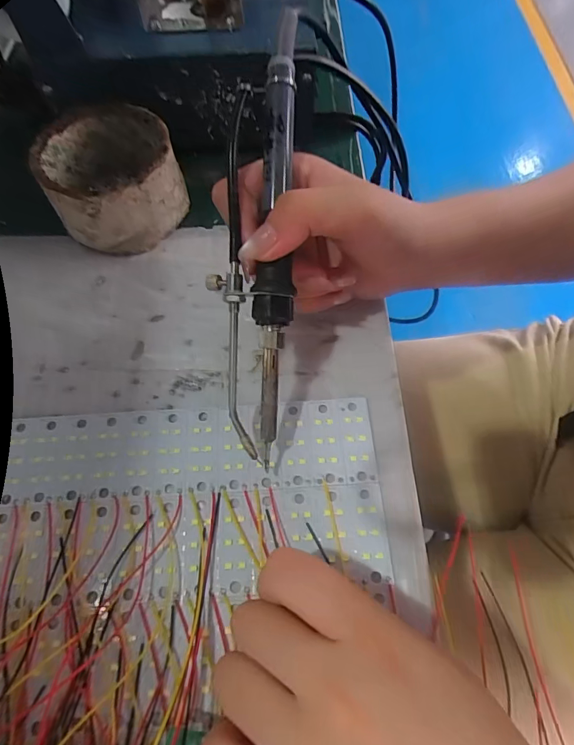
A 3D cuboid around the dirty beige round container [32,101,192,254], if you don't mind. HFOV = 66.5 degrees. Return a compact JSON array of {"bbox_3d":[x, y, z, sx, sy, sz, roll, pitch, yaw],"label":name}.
[{"bbox_3d":[-0.112,-0.125,0.280,0.080,0.046,0.086,-32,69,-15],"label":"dirty beige round container"}]

